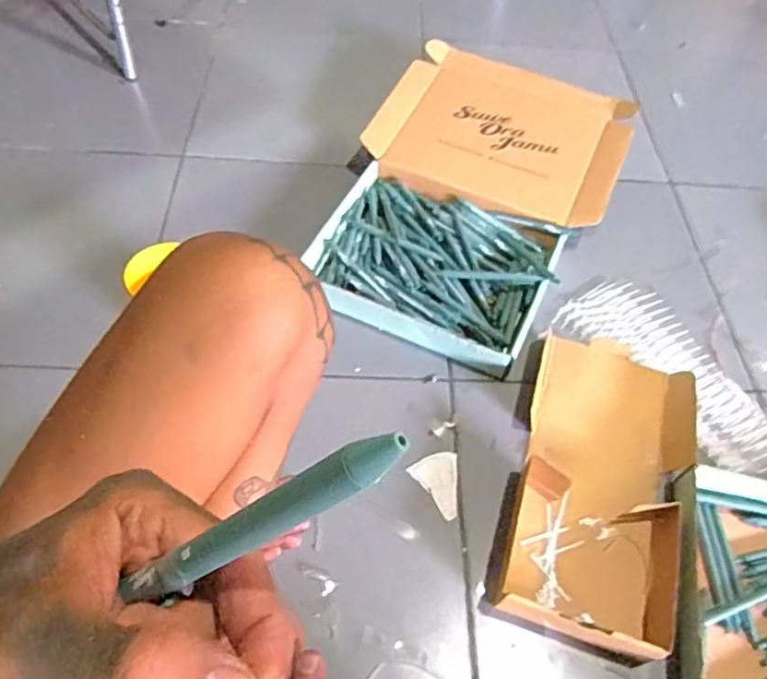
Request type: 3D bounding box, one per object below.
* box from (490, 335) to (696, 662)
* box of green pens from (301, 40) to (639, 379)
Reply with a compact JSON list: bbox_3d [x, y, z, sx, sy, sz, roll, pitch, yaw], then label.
[{"bbox_3d":[0.255,0.149,0.690,0.193,0.050,0.373,18,57,8],"label":"box"},{"bbox_3d":[0.126,-0.219,0.910,0.359,0.081,0.536,24,59,12],"label":"box of green pens"}]

